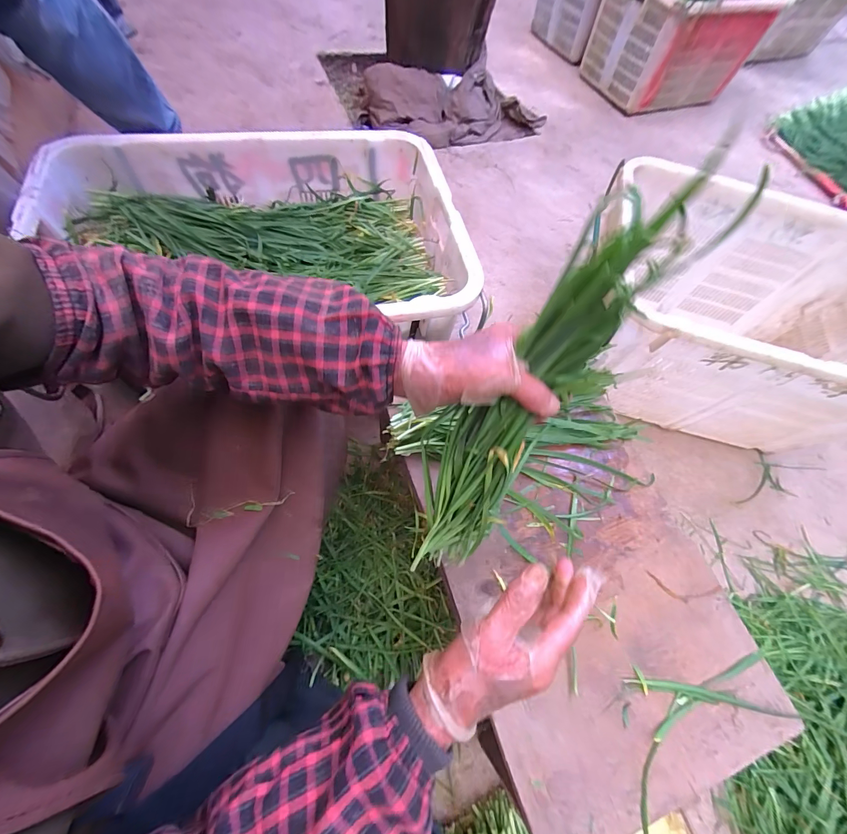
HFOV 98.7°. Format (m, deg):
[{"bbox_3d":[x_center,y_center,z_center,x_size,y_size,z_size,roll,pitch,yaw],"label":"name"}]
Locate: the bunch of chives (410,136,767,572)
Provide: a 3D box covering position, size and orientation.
[{"bbox_3d":[0.078,-0.001,0.308,0.083,0.368,0.054,33,32,13],"label":"bunch of chives"}]

